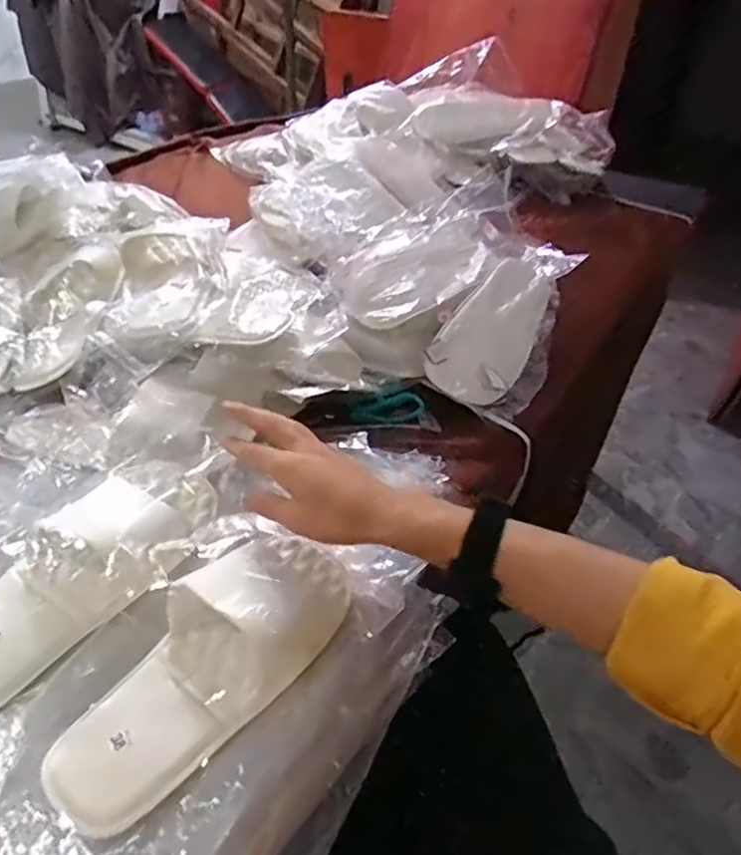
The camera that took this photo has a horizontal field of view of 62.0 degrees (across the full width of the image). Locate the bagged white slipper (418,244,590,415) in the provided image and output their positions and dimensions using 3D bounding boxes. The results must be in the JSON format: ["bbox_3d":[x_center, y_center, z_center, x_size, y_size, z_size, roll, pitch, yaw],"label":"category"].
[{"bbox_3d":[0.182,-0.144,0.773,0.118,0.083,0.349,19,43,17],"label":"bagged white slipper"}]

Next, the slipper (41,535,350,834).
[{"bbox_3d":[-0.104,0.146,0.413,0.093,0.047,0.227,33,49,29],"label":"slipper"}]

